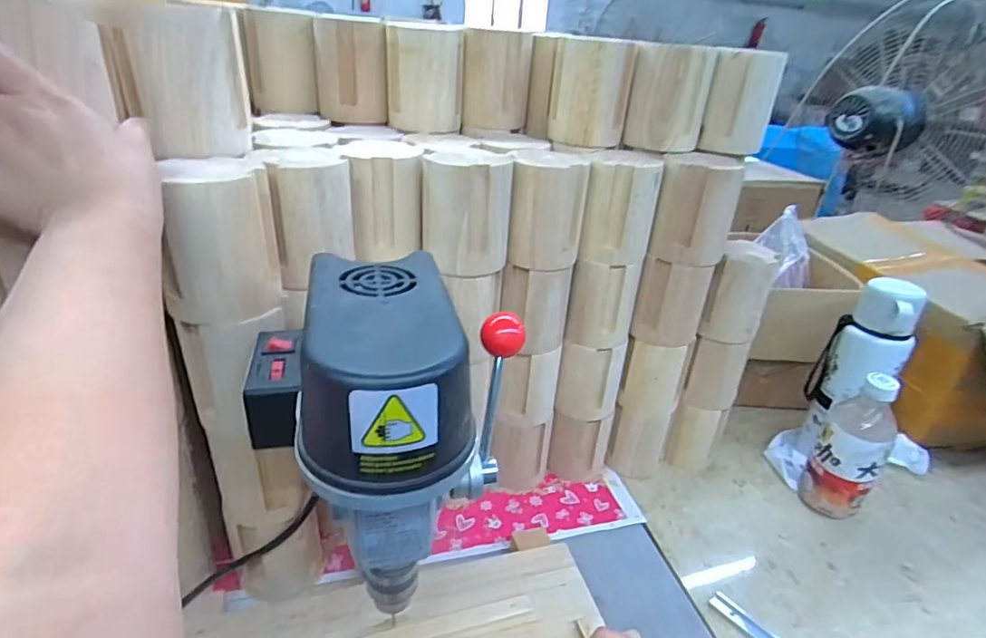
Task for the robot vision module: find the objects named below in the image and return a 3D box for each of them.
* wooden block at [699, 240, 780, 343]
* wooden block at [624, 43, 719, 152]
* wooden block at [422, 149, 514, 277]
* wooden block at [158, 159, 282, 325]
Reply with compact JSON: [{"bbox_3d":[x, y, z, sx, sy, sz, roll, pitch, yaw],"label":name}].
[{"bbox_3d":[0.277,-0.029,0.595,0.058,0.102,0.056,18,31,22],"label":"wooden block"},{"bbox_3d":[0.182,-0.226,0.546,0.063,0.094,0.054,-20,37,-38],"label":"wooden block"},{"bbox_3d":[-0.024,-0.097,0.482,0.082,0.097,0.058,3,29,-4],"label":"wooden block"},{"bbox_3d":[-0.191,-0.056,0.375,0.067,0.094,0.066,-4,30,-16],"label":"wooden block"}]

